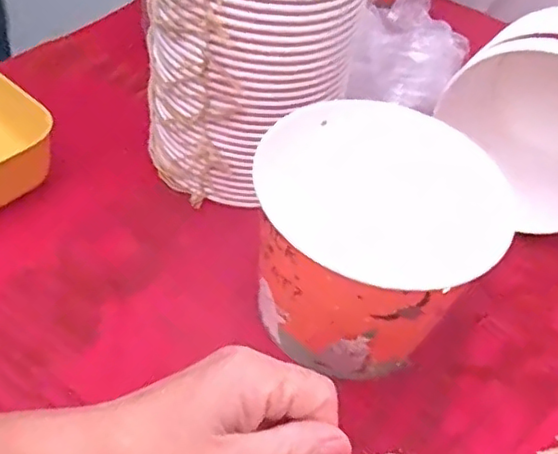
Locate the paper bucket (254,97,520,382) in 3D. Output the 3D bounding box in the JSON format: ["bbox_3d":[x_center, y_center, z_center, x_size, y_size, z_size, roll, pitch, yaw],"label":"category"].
[{"bbox_3d":[0.062,0.004,0.431,0.140,0.122,0.155,37,52,22],"label":"paper bucket"}]

